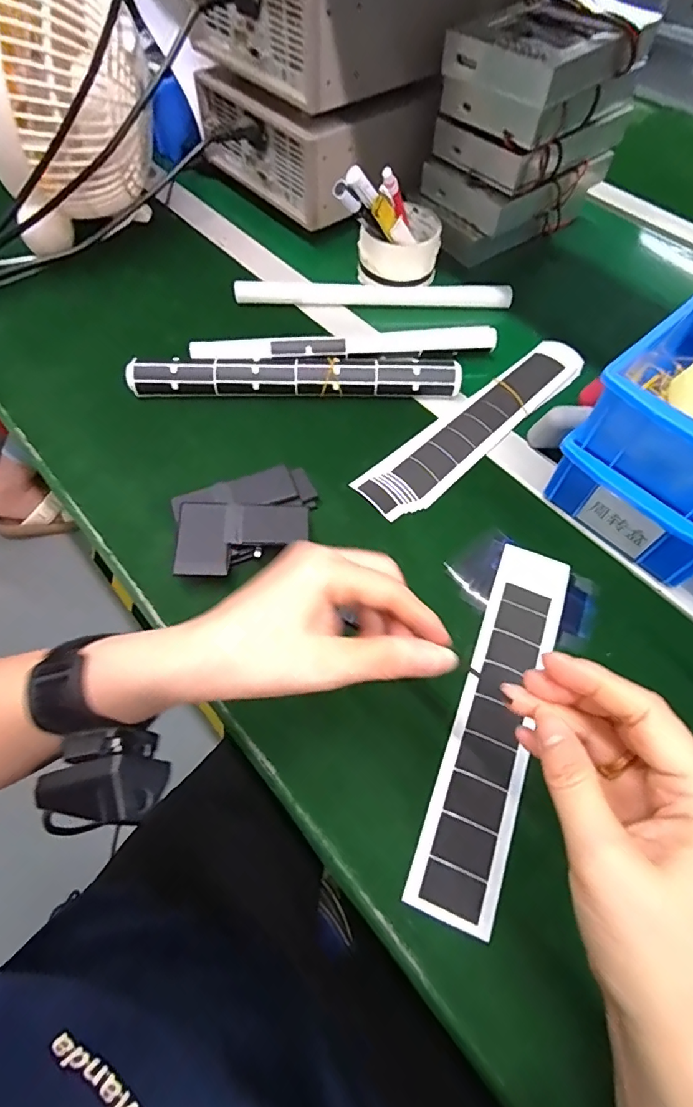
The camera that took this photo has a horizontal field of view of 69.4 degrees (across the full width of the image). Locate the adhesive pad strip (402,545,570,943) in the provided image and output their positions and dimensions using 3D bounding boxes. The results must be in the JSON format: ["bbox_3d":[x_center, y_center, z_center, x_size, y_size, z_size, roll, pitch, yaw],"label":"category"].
[{"bbox_3d":[0.101,0.101,0.331,0.050,0.006,0.247,21,61,10],"label":"adhesive pad strip"}]

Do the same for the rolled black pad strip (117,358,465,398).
[{"bbox_3d":[-0.045,-0.160,0.455,0.293,0.028,0.026,0,61,-2],"label":"rolled black pad strip"}]

